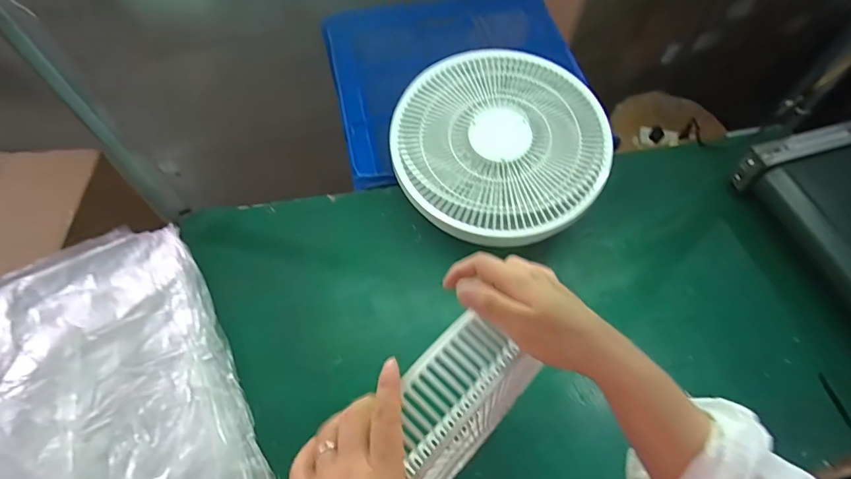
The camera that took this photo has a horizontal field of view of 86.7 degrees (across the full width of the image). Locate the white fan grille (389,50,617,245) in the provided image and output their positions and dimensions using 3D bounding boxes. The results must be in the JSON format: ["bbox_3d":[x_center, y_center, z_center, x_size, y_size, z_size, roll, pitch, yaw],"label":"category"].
[{"bbox_3d":[0.122,-0.161,0.735,0.341,0.060,0.338,3,59,3],"label":"white fan grille"}]

